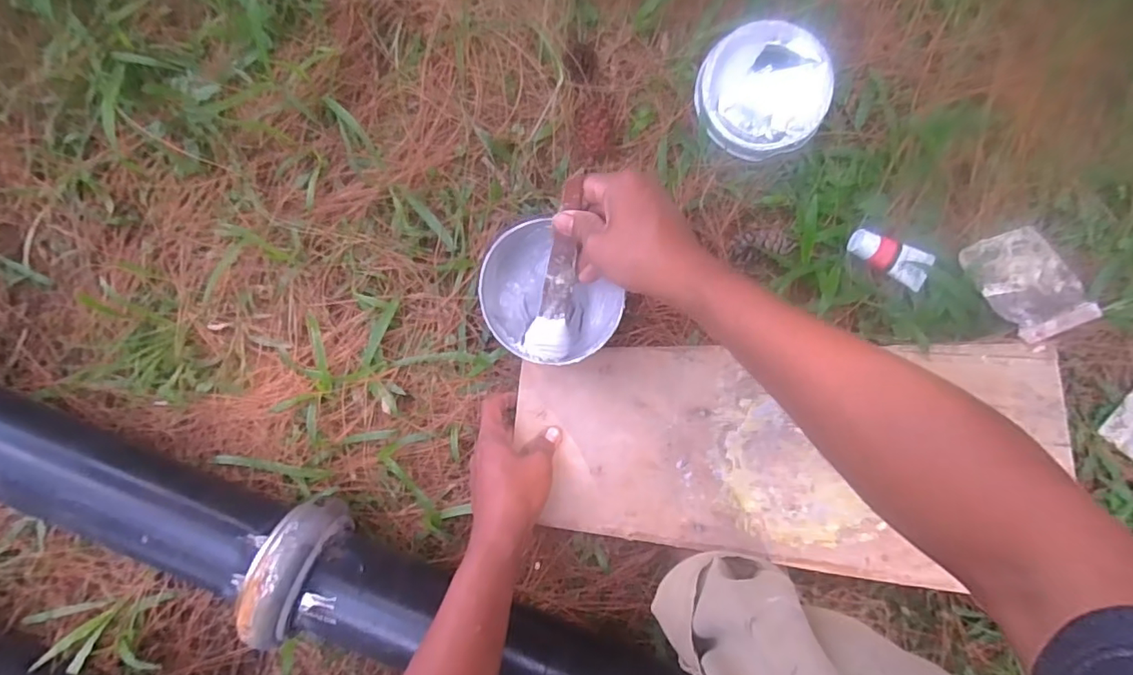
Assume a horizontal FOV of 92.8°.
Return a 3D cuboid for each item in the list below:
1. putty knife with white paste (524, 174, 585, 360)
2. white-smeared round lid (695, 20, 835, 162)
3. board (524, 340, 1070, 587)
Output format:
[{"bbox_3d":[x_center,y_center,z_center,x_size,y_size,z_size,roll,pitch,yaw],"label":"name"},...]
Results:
[{"bbox_3d":[-0.007,-0.055,0.460,0.037,0.011,0.162,11,117,3],"label":"putty knife with white paste"},{"bbox_3d":[0.190,-0.239,0.524,0.122,0.023,0.124,0,90,3],"label":"white-smeared round lid"},{"bbox_3d":[0.187,0.104,0.495,0.471,0.007,0.195,0,73,11],"label":"board"}]

